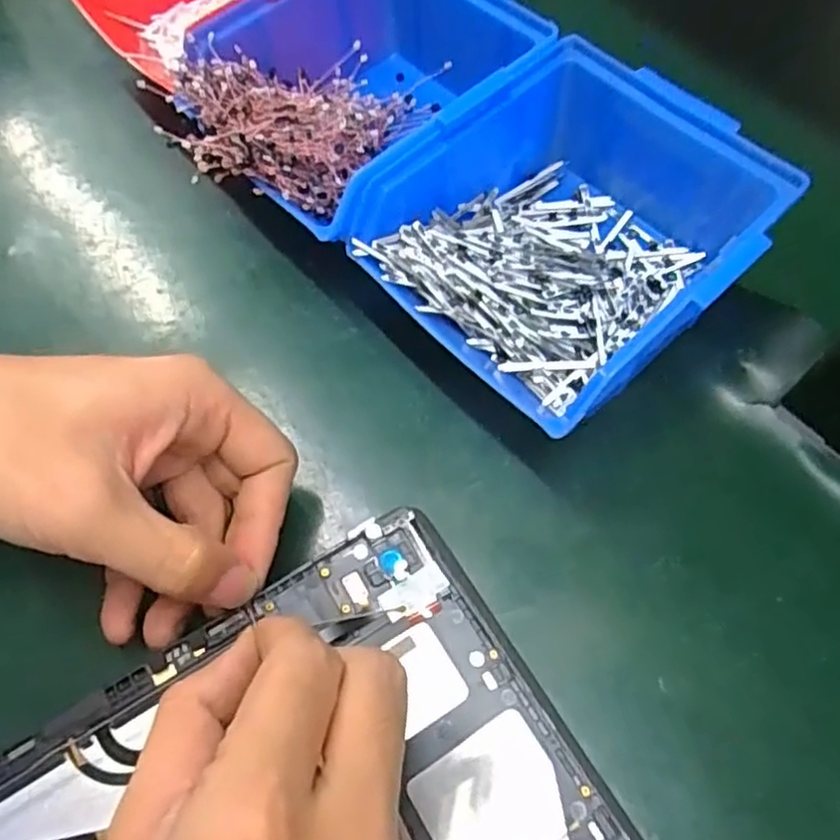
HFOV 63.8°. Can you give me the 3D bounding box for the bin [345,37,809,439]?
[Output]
[{"bbox_3d":[0.064,-0.075,0.283,0.150,0.076,0.127,-40,69,-17],"label":"bin"}]

